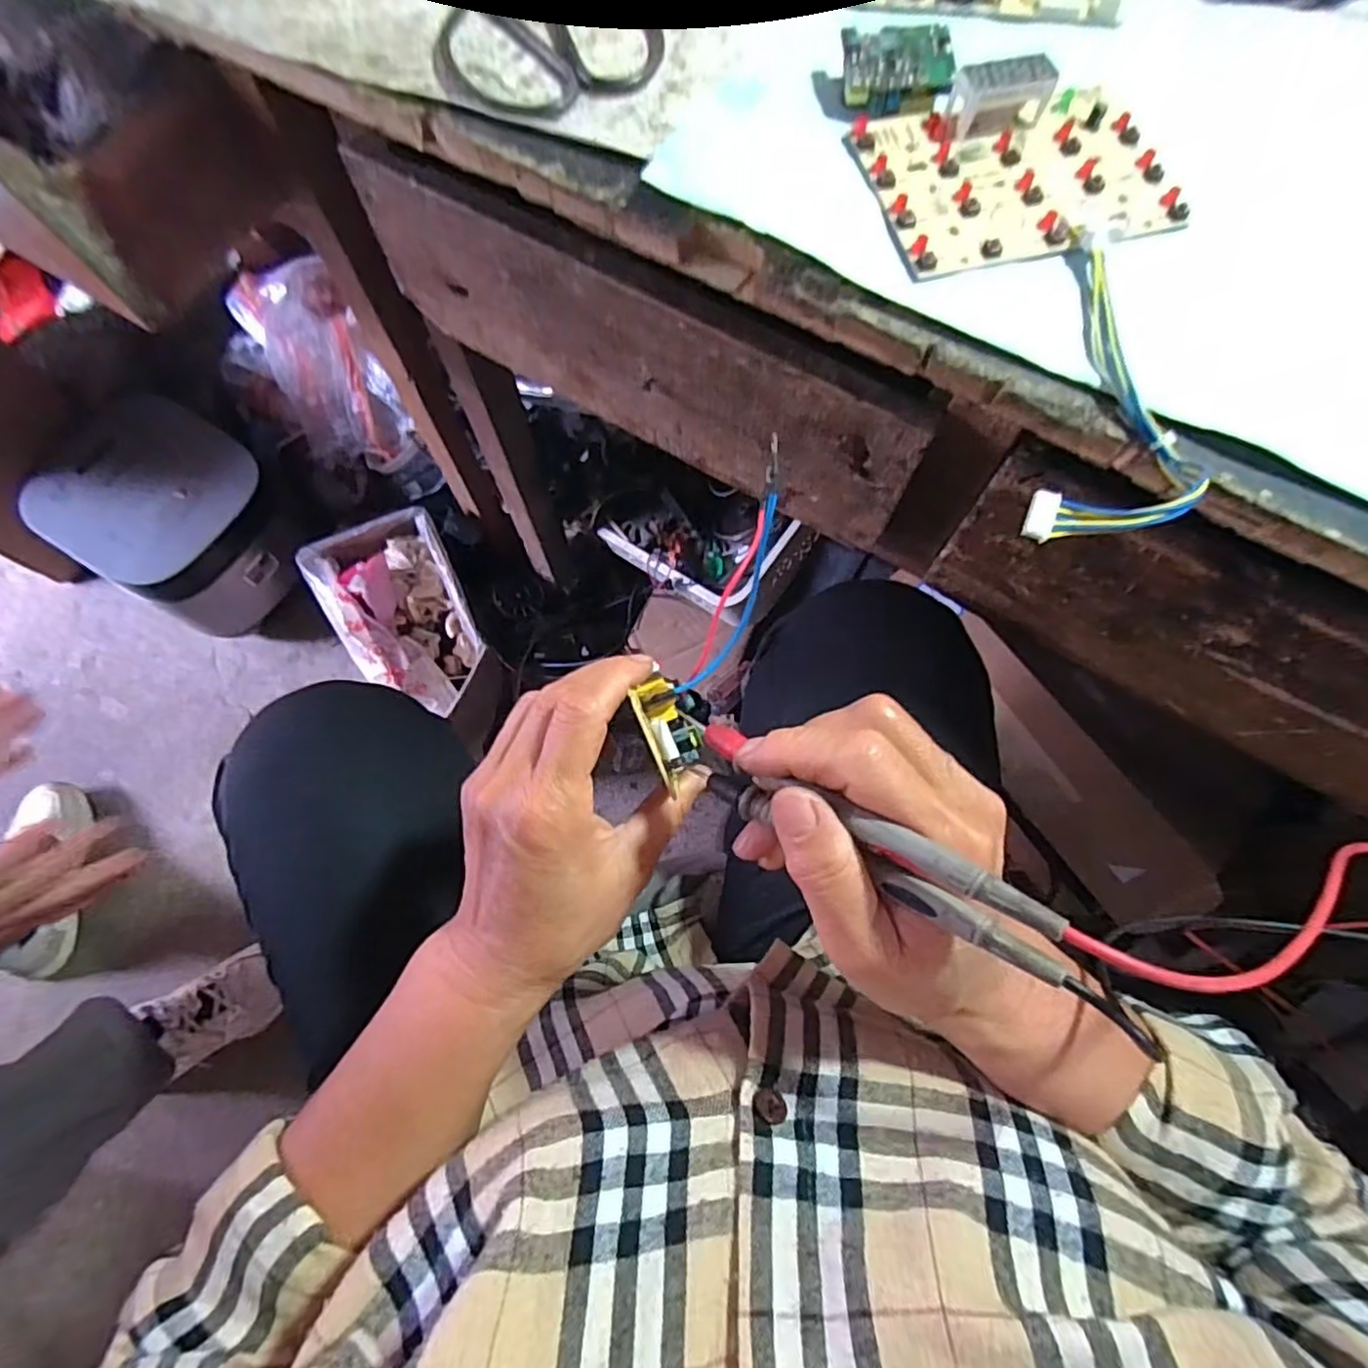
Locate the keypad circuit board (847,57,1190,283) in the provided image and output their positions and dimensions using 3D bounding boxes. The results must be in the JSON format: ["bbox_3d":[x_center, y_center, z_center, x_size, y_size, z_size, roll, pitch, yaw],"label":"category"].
[{"bbox_3d":[0.143,-0.220,0.284,0.123,0.026,0.086,-13,76,-5],"label":"keypad circuit board"}]

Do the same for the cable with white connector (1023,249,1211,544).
[{"bbox_3d":[0.170,-0.105,0.253,0.056,0.020,0.129,20,75,3],"label":"cable with white connector"}]

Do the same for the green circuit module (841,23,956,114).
[{"bbox_3d":[0.095,-0.274,0.298,0.048,0.013,0.033,-5,75,-3],"label":"green circuit module"}]

